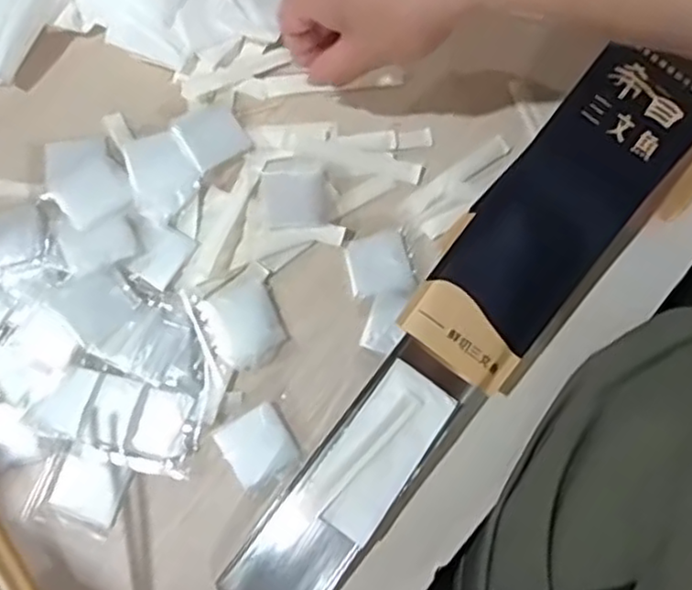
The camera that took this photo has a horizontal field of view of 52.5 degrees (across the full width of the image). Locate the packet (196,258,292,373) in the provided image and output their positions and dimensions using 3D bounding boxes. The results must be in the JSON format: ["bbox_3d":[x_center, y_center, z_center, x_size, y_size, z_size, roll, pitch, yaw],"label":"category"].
[{"bbox_3d":[-0.063,0.016,0.432,0.045,0.007,0.055,-25,85,-18],"label":"packet"}]

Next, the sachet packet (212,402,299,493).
[{"bbox_3d":[-0.052,0.091,0.418,0.039,0.004,0.043,-29,80,-8],"label":"sachet packet"}]

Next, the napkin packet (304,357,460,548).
[{"bbox_3d":[0.019,0.089,0.404,0.045,0.004,0.098,34,85,13],"label":"napkin packet"}]

